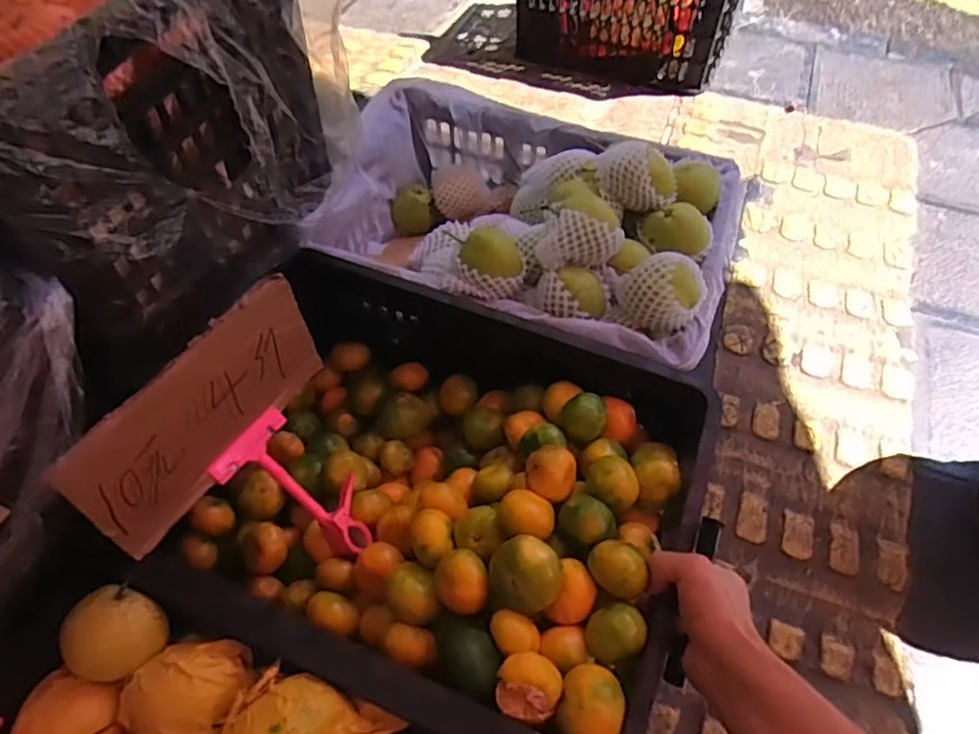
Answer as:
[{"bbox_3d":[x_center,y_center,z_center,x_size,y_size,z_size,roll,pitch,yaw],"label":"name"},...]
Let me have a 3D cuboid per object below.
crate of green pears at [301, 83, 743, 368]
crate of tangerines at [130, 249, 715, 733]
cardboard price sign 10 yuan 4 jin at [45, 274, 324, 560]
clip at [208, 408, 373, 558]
[{"bbox_3d":[0.044,-0.176,0.796,0.487,0.191,0.364,15,56,10],"label":"crate of green pears"},{"bbox_3d":[-0.049,0.122,0.628,0.459,0.161,0.387,18,57,12],"label":"crate of tangerines"},{"bbox_3d":[-0.235,0.034,0.530,0.009,0.128,0.237,19,50,21],"label":"cardboard price sign 10 yuan 4 jin"},{"bbox_3d":[-0.179,0.120,0.602,0.159,0.033,0.082,46,59,-16],"label":"clip"}]

